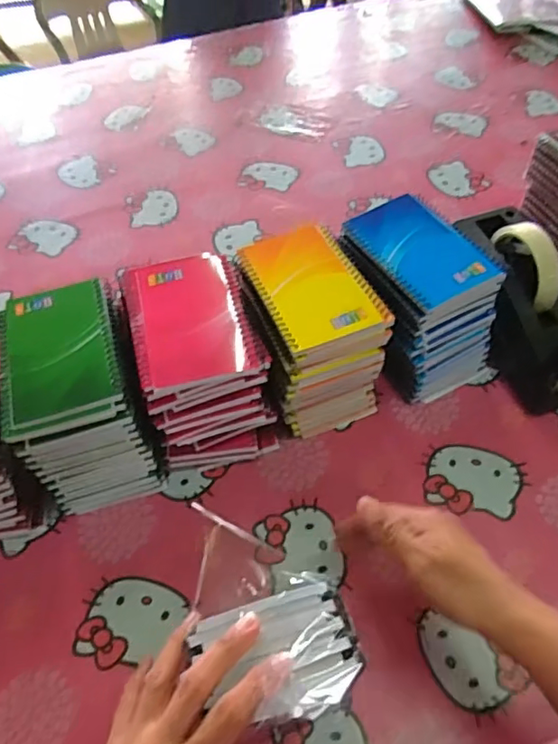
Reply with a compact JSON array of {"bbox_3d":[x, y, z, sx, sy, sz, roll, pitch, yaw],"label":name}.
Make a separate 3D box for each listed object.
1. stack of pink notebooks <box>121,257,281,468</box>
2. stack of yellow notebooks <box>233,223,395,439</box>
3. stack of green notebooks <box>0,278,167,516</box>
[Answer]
[{"bbox_3d":[-0.070,-0.007,0.515,0.105,0.143,0.136,-14,54,-9],"label":"stack of pink notebooks"},{"bbox_3d":[0.029,-0.035,0.539,0.103,0.138,0.133,-17,54,-10],"label":"stack of yellow notebooks"},{"bbox_3d":[-0.173,0.024,0.499,0.096,0.143,0.140,-15,54,-9],"label":"stack of green notebooks"}]

